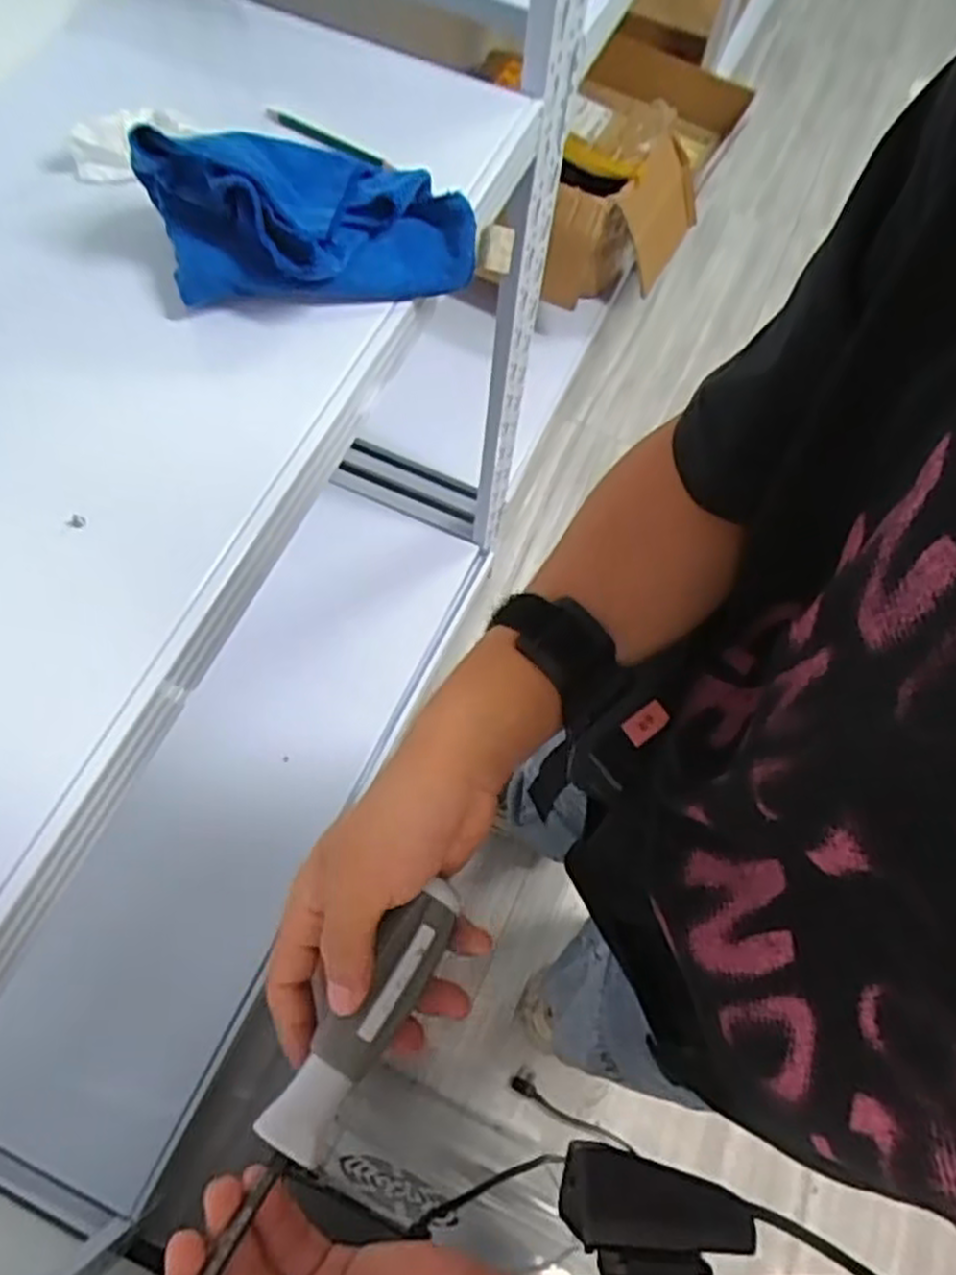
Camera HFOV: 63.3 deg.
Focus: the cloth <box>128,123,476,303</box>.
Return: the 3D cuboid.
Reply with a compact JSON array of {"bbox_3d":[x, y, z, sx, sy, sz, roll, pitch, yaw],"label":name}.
[{"bbox_3d":[-0.116,-0.303,0.544,0.209,0.086,0.108,-16,69,-9],"label":"cloth"}]

